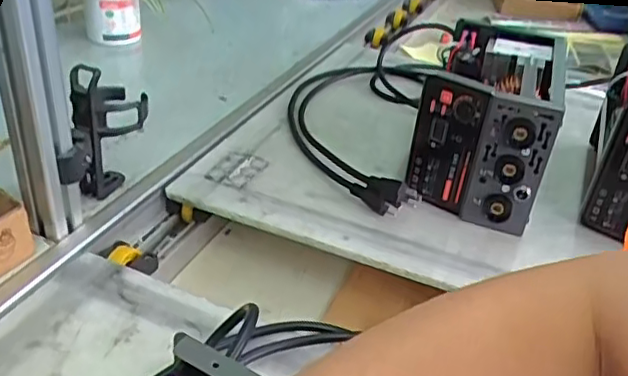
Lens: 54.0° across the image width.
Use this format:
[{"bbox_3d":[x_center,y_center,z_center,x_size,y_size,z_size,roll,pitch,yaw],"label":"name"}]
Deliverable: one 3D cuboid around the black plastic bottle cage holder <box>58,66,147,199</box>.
[{"bbox_3d":[-0.212,-0.050,0.641,0.073,0.151,0.132,-1,33,-10],"label":"black plastic bottle cage holder"}]

